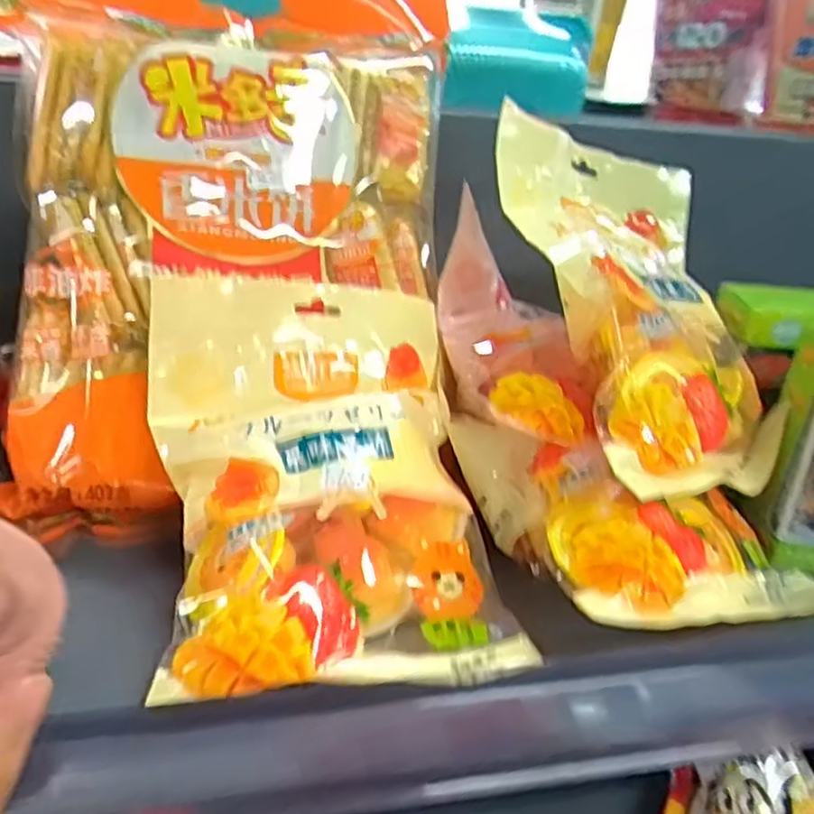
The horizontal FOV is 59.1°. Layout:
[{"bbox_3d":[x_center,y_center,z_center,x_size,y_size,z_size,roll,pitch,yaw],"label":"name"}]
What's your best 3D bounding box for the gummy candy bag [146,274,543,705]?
[{"bbox_3d":[-0.042,0.026,0.349,0.155,0.060,0.217,7,55,-32],"label":"gummy candy bag"}]

